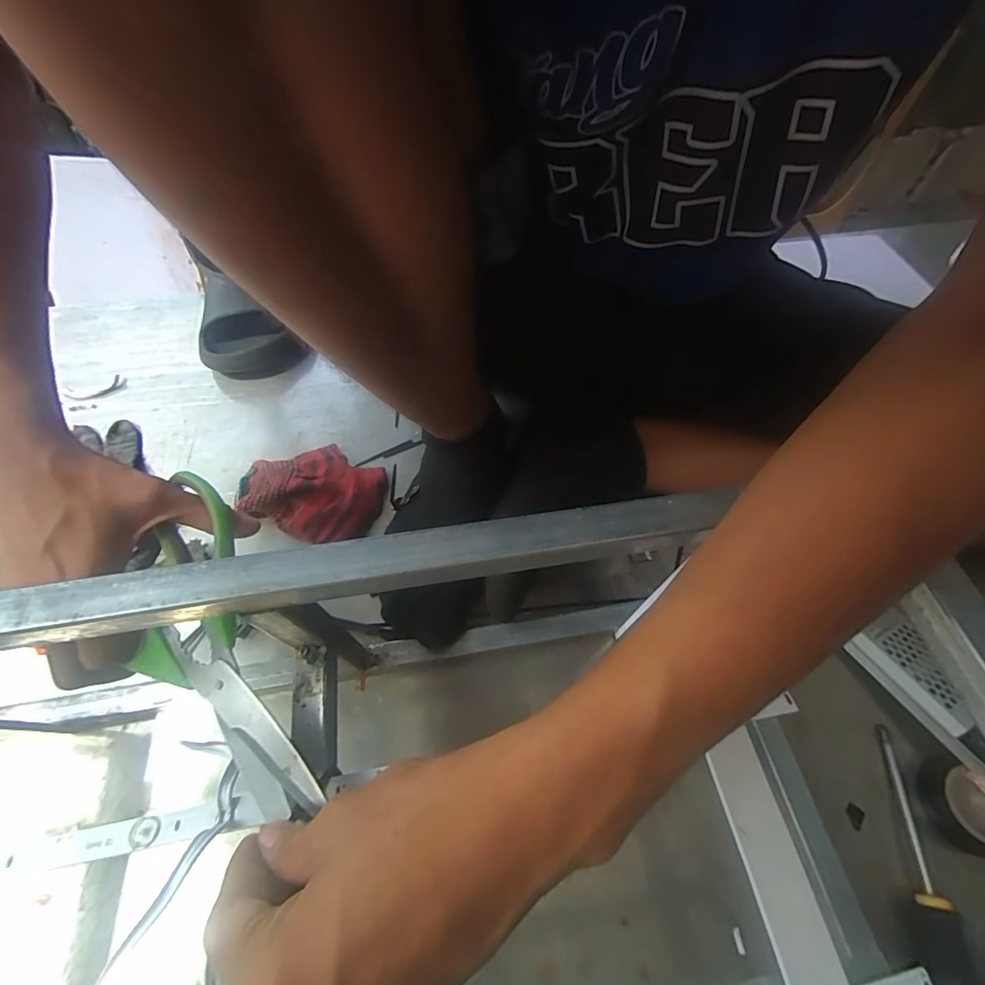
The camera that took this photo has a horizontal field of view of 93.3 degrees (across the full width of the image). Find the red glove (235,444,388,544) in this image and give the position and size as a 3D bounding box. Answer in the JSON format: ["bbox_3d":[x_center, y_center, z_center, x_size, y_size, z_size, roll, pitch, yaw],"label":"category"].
[{"bbox_3d":[-0.176,-0.005,0.448,0.135,0.024,0.097,21,60,11],"label":"red glove"}]

